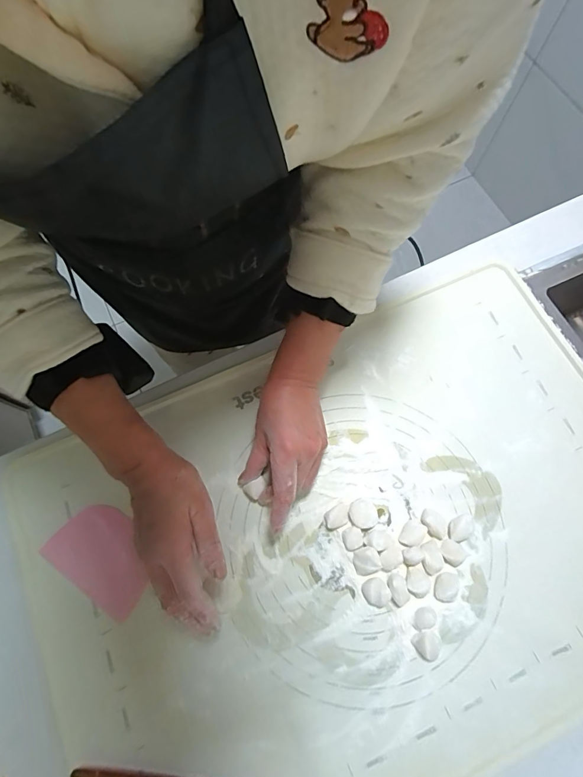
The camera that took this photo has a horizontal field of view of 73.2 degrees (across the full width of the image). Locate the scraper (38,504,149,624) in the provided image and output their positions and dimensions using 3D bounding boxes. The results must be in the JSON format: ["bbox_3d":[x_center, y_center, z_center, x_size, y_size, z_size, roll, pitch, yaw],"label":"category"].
[{"bbox_3d":[-0.190,0.171,0.402,0.108,0.009,0.075,36,76,10],"label":"scraper"}]

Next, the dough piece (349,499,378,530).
[{"bbox_3d":[0.074,0.130,0.405,0.029,0.011,0.029,0,73,0],"label":"dough piece"}]

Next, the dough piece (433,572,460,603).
[{"bbox_3d":[0.154,0.196,0.386,0.025,0.009,0.028,14,73,4],"label":"dough piece"}]

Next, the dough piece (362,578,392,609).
[{"bbox_3d":[0.083,0.201,0.384,0.024,0.015,0.028,-20,74,-6],"label":"dough piece"}]

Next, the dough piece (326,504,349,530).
[{"bbox_3d":[0.048,0.132,0.406,0.028,0.011,0.019,-33,76,-10],"label":"dough piece"}]

